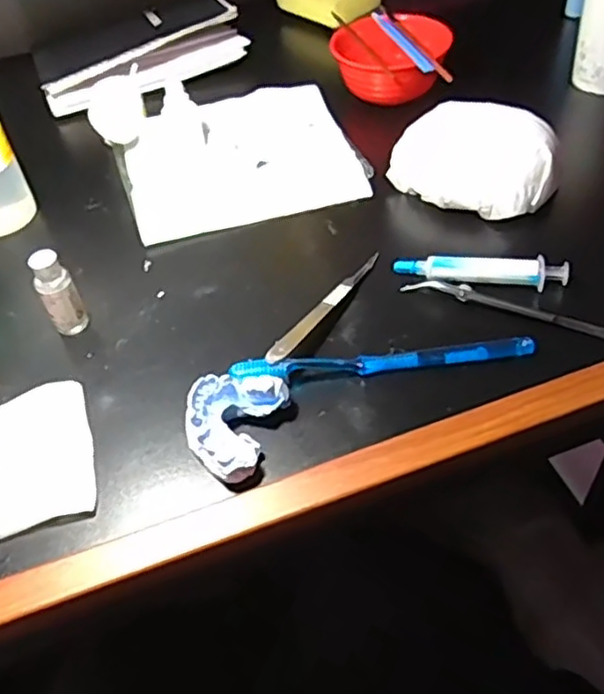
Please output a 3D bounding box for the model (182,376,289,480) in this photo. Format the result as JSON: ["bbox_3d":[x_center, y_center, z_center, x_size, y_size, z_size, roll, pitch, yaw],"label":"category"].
[{"bbox_3d":[-0.042,0.046,0.390,0.048,0.030,0.064,14,51,17],"label":"model"}]

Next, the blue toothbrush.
[{"bbox_3d":[0.051,0.011,0.426,0.187,0.019,0.013,-6,48,0],"label":"blue toothbrush"}]

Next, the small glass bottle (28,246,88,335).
[{"bbox_3d":[-0.164,-0.037,0.455,0.024,0.063,0.019,-23,50,-14],"label":"small glass bottle"}]

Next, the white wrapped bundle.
[{"bbox_3d":[0.141,-0.149,0.543,0.126,0.050,0.097,20,53,22],"label":"white wrapped bundle"}]

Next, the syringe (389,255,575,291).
[{"bbox_3d":[0.124,-0.051,0.468,0.115,0.026,0.015,4,49,9],"label":"syringe"}]

